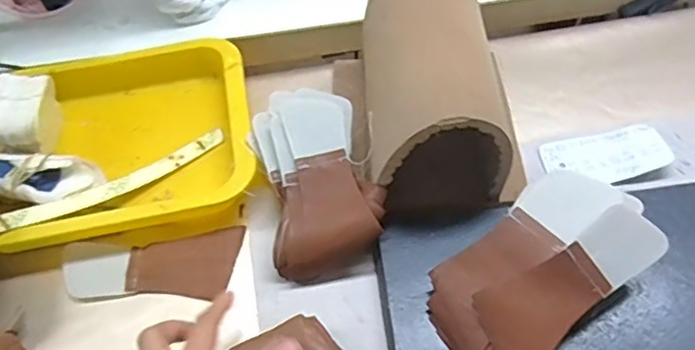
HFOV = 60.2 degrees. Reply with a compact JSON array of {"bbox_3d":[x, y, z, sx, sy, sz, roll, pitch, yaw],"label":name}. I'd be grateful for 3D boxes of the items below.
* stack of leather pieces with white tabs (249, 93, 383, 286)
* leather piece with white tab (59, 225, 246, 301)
[{"bbox_3d":[-0.026,0.002,0.497,0.093,0.060,0.150,-14,56,-6],"label":"stack of leather pieces with white tabs"},{"bbox_3d":[-0.160,0.076,0.492,0.144,0.004,0.055,-6,60,-4],"label":"leather piece with white tab"}]

